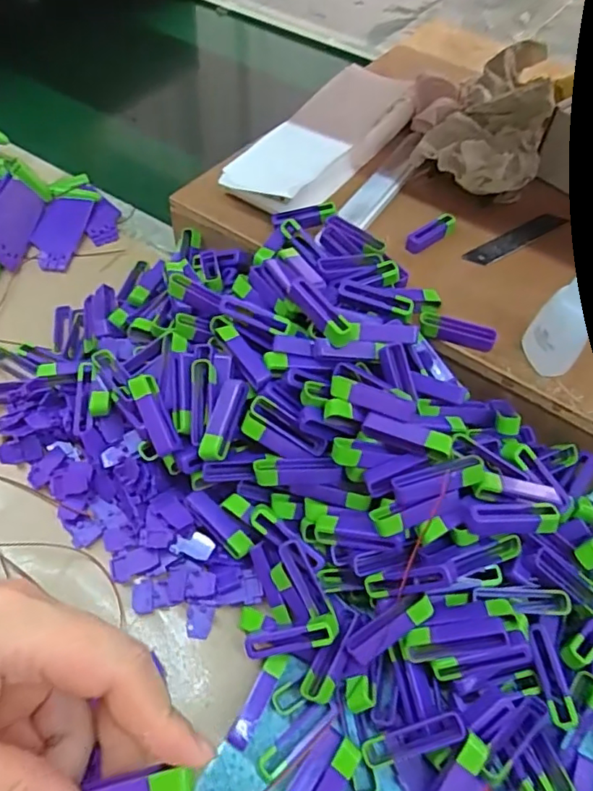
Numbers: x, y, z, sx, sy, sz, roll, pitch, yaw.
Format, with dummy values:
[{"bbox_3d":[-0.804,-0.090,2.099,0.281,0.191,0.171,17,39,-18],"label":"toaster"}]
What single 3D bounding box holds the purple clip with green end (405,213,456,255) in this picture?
[{"bbox_3d":[0.097,-0.116,0.396,0.048,0.009,0.012,-36,64,-26],"label":"purple clip with green end"}]

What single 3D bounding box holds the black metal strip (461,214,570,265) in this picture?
[{"bbox_3d":[0.163,-0.117,0.409,0.099,0.004,0.017,-30,62,-23],"label":"black metal strip"}]

